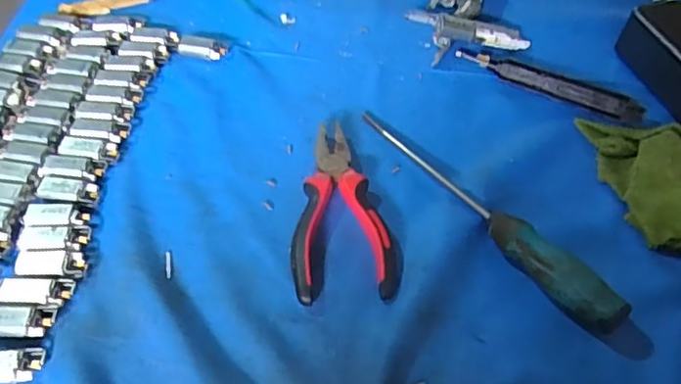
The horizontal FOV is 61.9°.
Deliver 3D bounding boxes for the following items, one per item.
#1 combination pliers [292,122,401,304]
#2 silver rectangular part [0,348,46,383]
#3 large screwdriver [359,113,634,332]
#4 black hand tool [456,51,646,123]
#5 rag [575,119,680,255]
[{"bbox_3d":[0.000,0.010,0.427,0.073,0.019,0.151,-3,53,-3],"label":"combination pliers"},{"bbox_3d":[-0.210,0.109,0.352,0.046,0.011,0.020,-7,54,-6],"label":"silver rectangular part"},{"bbox_3d":[0.100,0.008,0.423,0.026,0.031,0.247,-31,60,-22],"label":"large screwdriver"},{"bbox_3d":[0.184,-0.097,0.505,0.162,0.013,0.019,26,57,17],"label":"black hand tool"},{"bbox_3d":[0.249,-0.013,0.446,0.077,0.025,0.129,0,53,-1],"label":"rag"}]

